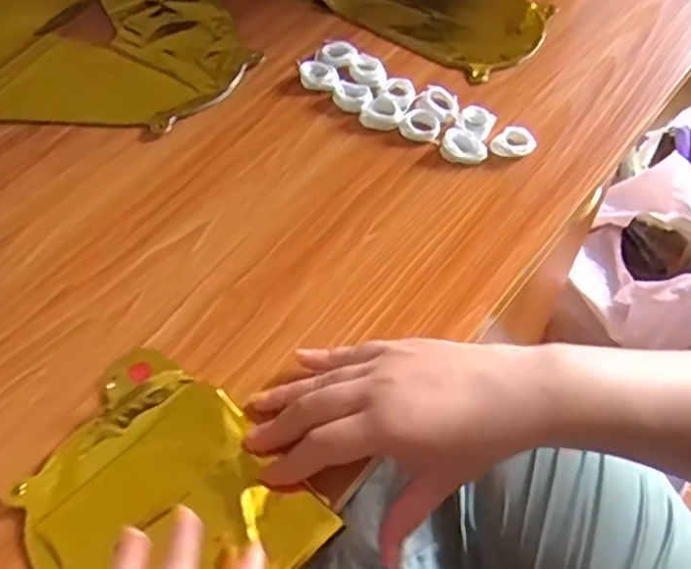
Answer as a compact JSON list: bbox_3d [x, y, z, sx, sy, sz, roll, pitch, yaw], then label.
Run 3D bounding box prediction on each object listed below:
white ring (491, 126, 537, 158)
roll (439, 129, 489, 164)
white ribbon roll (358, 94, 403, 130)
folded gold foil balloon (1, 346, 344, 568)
[{"bbox_3d":[0.127,-0.108,0.511,0.032,0.010,0.029,21,60,14],"label":"white ring"},{"bbox_3d":[0.090,-0.105,0.510,0.035,0.009,0.023,17,59,11],"label":"roll"},{"bbox_3d":[0.028,-0.137,0.531,0.032,0.011,0.028,31,63,19],"label":"white ribbon roll"},{"bbox_3d":[-0.103,0.122,0.376,0.129,0.013,0.156,-39,70,-21],"label":"folded gold foil balloon"}]

